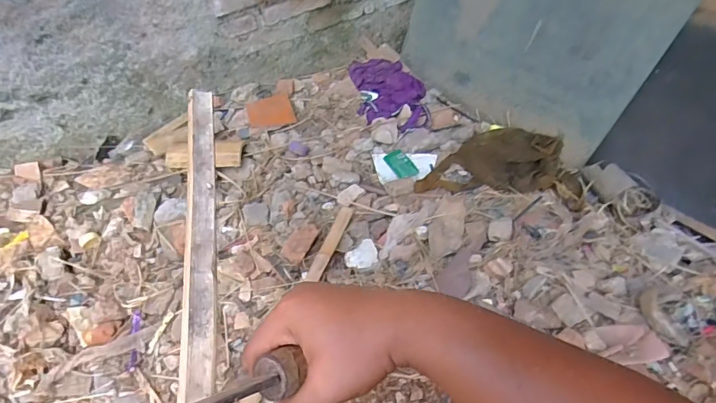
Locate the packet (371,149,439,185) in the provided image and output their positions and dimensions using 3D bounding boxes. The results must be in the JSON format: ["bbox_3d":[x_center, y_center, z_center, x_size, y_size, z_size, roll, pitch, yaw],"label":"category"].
[{"bbox_3d":[0.117,-0.088,1.122,0.157,0.023,0.100,4,51,6],"label":"packet"}]

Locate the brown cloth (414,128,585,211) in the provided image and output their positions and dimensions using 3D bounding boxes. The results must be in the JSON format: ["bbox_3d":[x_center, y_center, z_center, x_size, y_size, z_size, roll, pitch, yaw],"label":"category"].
[{"bbox_3d":[0.353,-0.106,1.079,0.361,0.057,0.229,10,52,11],"label":"brown cloth"}]

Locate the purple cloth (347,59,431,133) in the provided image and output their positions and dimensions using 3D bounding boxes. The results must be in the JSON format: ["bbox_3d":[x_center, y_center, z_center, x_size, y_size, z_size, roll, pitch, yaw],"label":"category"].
[{"bbox_3d":[0.094,-0.336,1.329,0.201,0.039,0.355,-8,51,-4],"label":"purple cloth"}]

